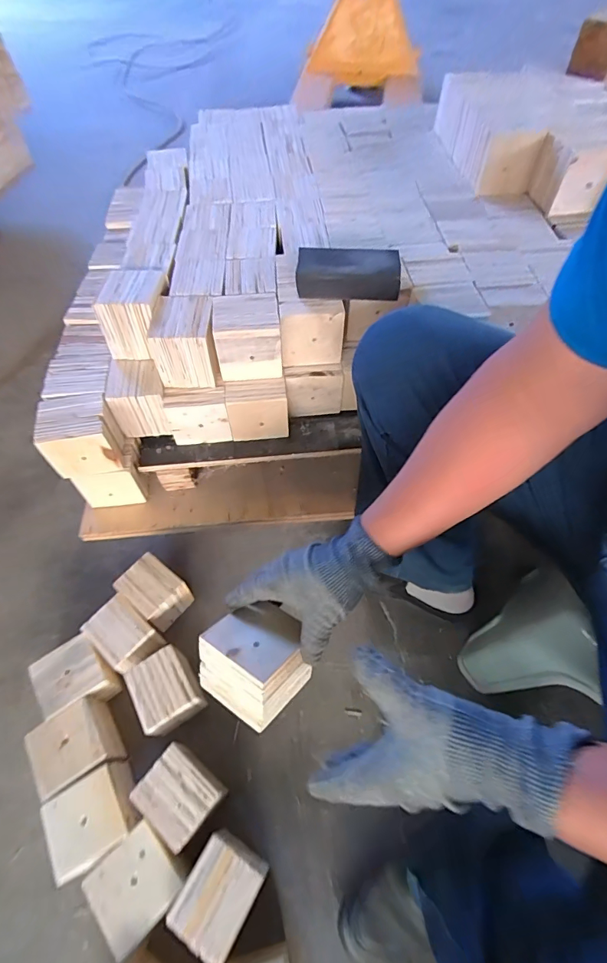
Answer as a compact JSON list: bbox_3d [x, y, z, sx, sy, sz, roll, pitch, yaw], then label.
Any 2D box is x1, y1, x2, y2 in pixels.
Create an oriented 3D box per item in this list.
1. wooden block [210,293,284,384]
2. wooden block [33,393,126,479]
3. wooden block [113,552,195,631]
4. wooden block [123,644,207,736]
[{"bbox_3d":[-0.080,-0.216,0.641,0.095,0.090,0.086,-3,58,-2],"label":"wooden block"},{"bbox_3d":[-0.324,-0.067,0.637,0.097,0.087,0.085,-15,59,-9],"label":"wooden block"},{"bbox_3d":[-0.260,0.195,0.765,0.097,0.087,0.083,32,65,19],"label":"wooden block"},{"bbox_3d":[-0.210,0.328,0.676,0.088,0.084,0.103,-28,62,-17],"label":"wooden block"}]

